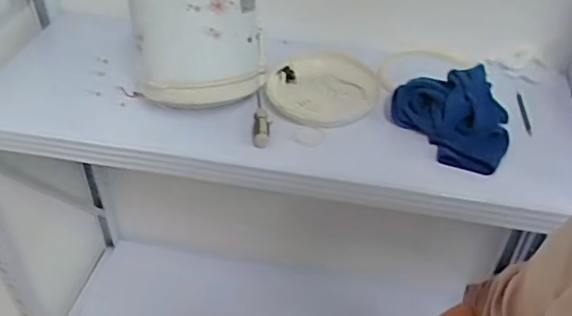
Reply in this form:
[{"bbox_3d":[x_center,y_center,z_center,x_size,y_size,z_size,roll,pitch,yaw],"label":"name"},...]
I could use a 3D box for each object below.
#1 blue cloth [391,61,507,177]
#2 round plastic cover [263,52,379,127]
[{"bbox_3d":[0.266,-0.075,0.910,0.192,0.084,0.162,15,44,14],"label":"blue cloth"},{"bbox_3d":[0.070,-0.127,1.021,0.181,0.025,0.205,22,46,12],"label":"round plastic cover"}]

